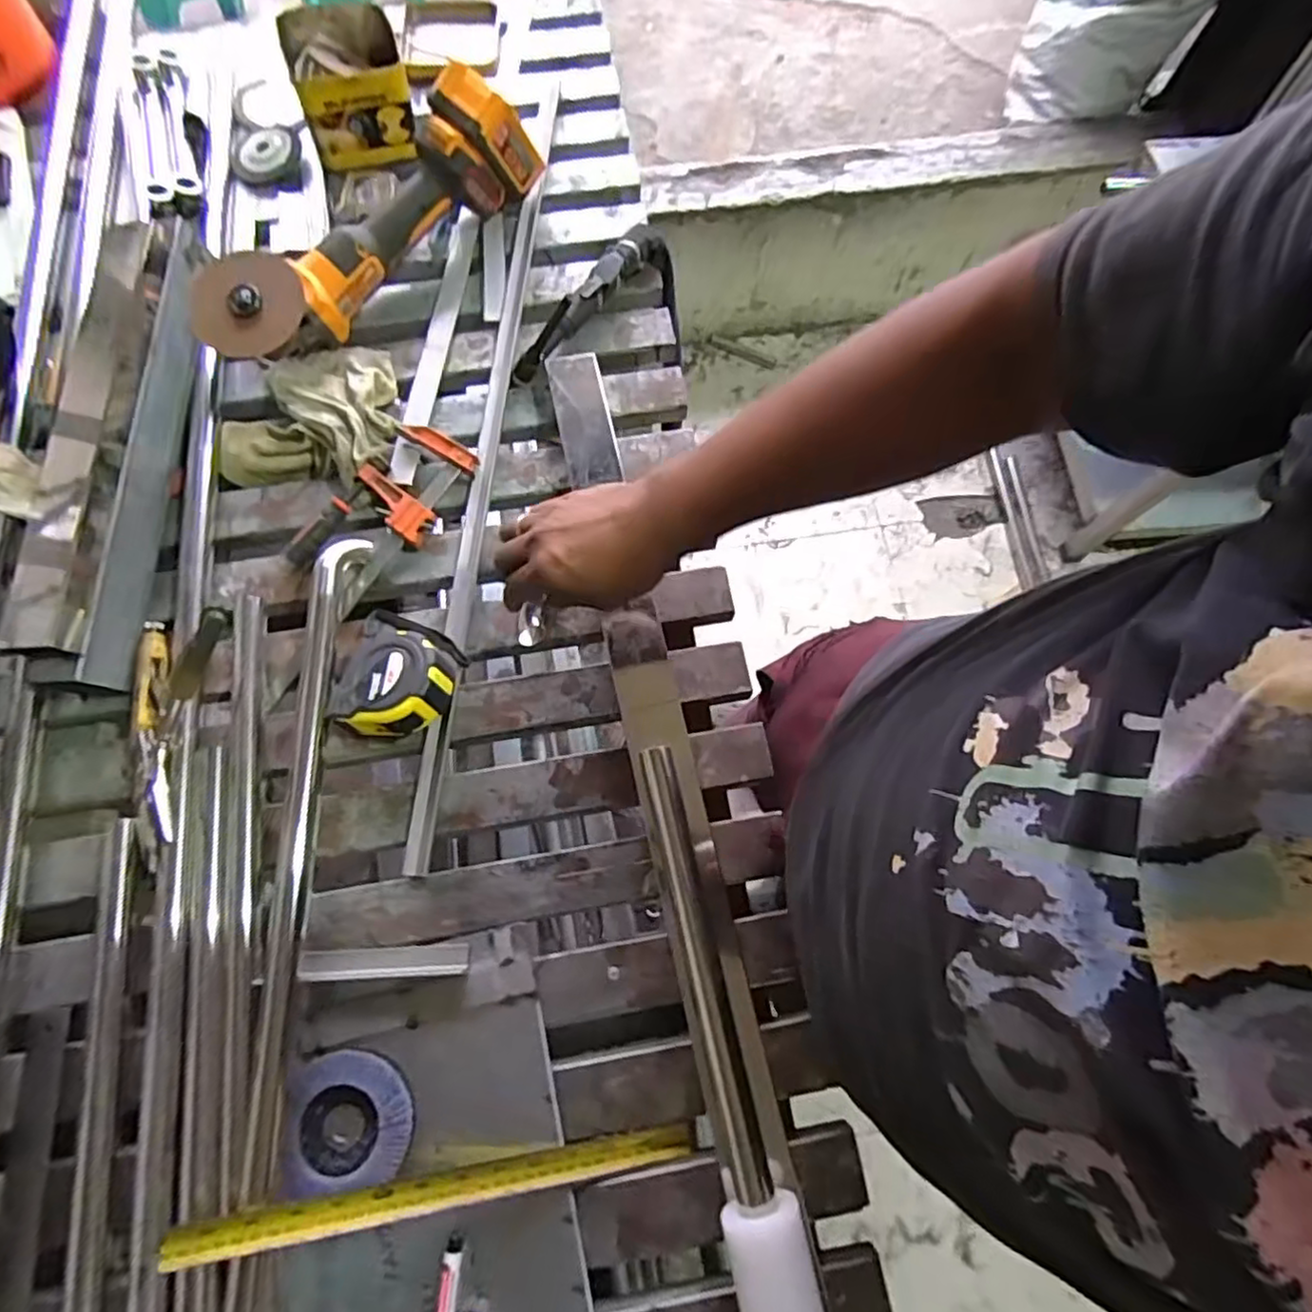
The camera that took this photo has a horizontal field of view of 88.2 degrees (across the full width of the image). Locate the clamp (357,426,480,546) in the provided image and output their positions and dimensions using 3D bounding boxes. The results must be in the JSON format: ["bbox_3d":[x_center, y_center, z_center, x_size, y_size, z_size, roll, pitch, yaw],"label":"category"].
[{"bbox_3d":[-0.228,-0.164,0.638,0.083,0.022,0.103,29,74,7],"label":"clamp"}]

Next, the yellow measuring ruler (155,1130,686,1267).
[{"bbox_3d":[-0.135,0.360,0.459,0.333,0.015,0.018,0,72,-16],"label":"yellow measuring ruler"}]

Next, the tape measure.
[{"bbox_3d":[-0.214,0.012,0.564,0.096,0.054,0.108,11,72,1],"label":"tape measure"}]

